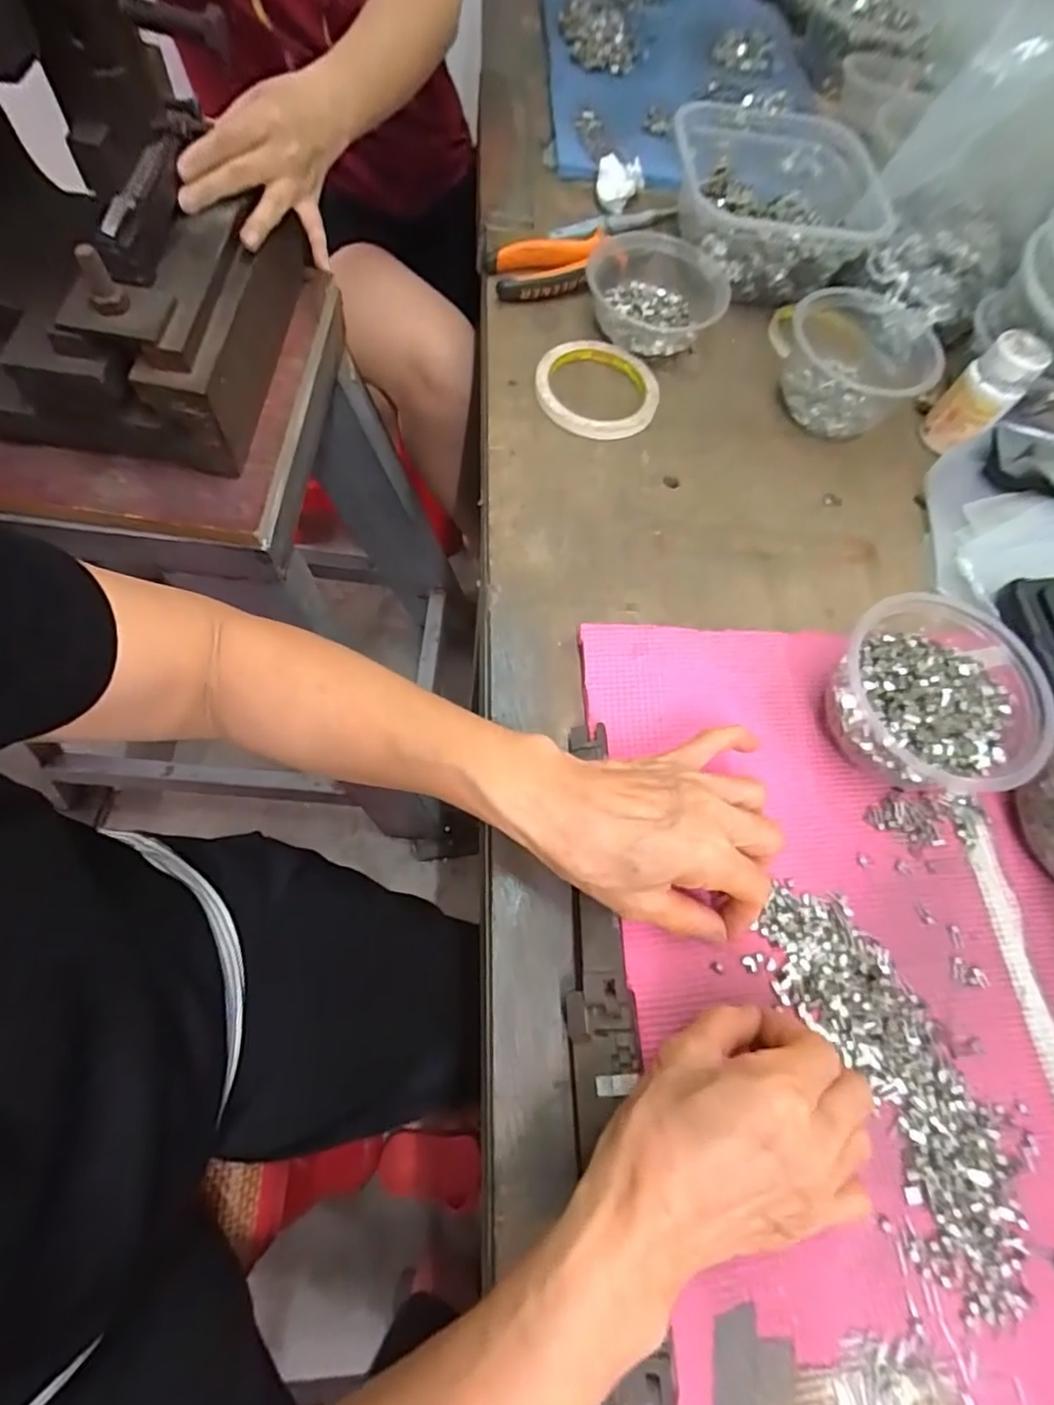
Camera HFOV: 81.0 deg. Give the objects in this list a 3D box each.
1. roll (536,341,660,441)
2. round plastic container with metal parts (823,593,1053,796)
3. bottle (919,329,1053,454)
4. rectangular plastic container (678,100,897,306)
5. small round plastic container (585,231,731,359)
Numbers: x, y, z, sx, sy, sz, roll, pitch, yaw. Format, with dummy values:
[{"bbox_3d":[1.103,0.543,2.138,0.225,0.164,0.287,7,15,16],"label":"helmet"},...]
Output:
[{"bbox_3d":[0.057,-0.251,0.490,0.094,0.017,0.094,3,67,-7],"label":"roll"},{"bbox_3d":[0.235,0.000,0.367,0.107,0.066,0.104,3,67,-7],"label":"round plastic container with metal parts"},{"bbox_3d":[0.357,-0.242,0.484,0.045,0.077,0.049,40,68,10],"label":"bottle"},{"bbox_3d":[0.225,-0.459,0.565,0.174,0.068,0.200,4,67,-6],"label":"rectangular plastic container"},{"bbox_3d":[0.107,-0.338,0.510,0.113,0.035,0.104,3,67,-7],"label":"small round plastic container"}]

